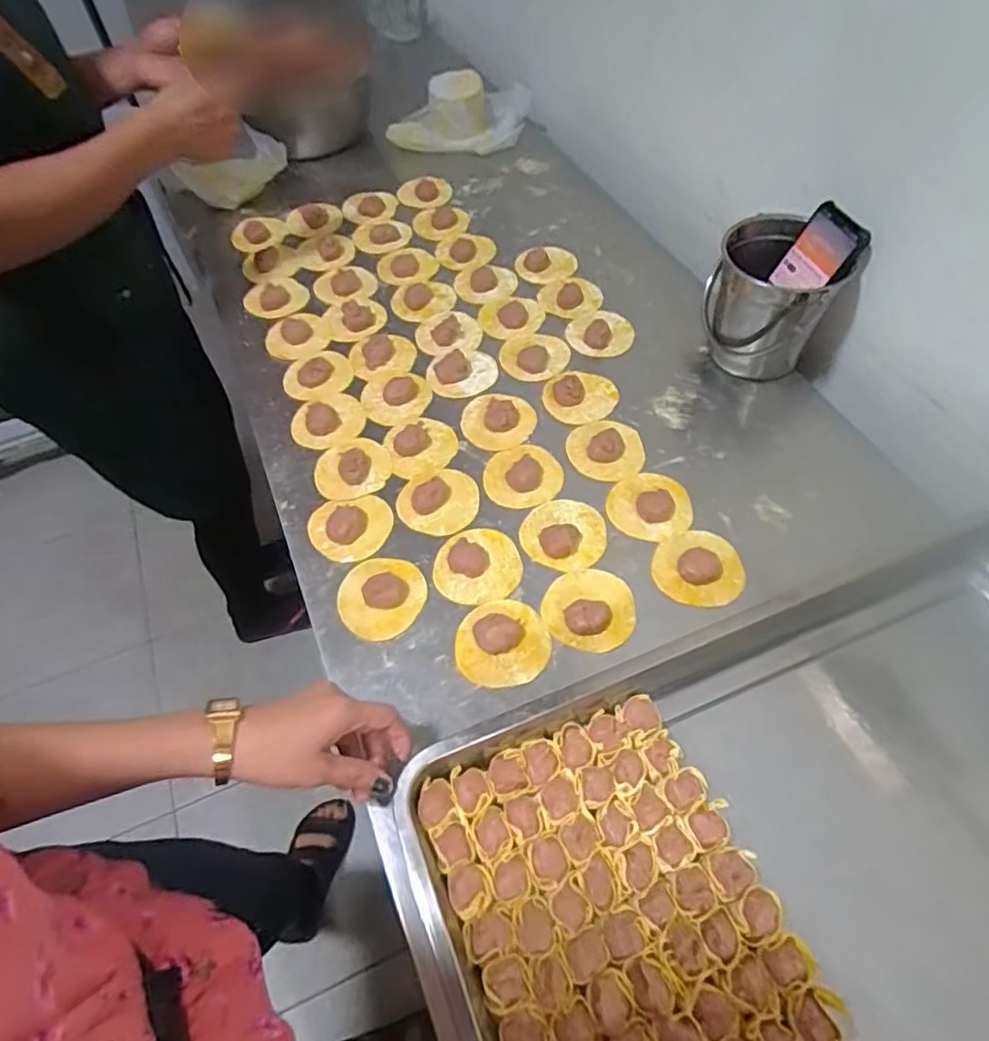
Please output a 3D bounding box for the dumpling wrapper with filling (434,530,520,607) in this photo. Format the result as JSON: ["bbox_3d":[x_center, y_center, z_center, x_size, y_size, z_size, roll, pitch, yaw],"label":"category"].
[{"bbox_3d":[-0.016,0.044,0.604,0.083,0.009,0.075,-27,58,-16],"label":"dumpling wrapper with filling"}]

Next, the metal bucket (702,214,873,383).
[{"bbox_3d":[0.305,-0.246,0.713,0.131,0.122,0.127,-1,55,1],"label":"metal bucket"}]

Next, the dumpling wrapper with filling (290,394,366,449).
[{"bbox_3d":[-0.189,-0.113,0.723,0.081,0.014,0.076,-1,55,1],"label":"dumpling wrapper with filling"}]

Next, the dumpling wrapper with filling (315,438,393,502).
[{"bbox_3d":[-0.152,-0.059,0.678,0.080,0.024,0.076,-1,55,1],"label":"dumpling wrapper with filling"}]

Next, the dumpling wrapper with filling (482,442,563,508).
[{"bbox_3d":[0.030,-0.051,0.666,0.081,0.015,0.075,-1,55,1],"label":"dumpling wrapper with filling"}]

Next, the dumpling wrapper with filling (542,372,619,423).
[{"bbox_3d":[0.098,-0.147,0.723,0.082,0.017,0.075,0,55,3],"label":"dumpling wrapper with filling"}]

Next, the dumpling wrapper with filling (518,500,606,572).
[{"bbox_3d":[0.069,0.010,0.623,0.078,0.015,0.079,-1,55,1],"label":"dumpling wrapper with filling"}]

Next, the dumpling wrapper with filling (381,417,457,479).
[{"bbox_3d":[-0.079,-0.081,0.690,0.076,0.009,0.074,-1,55,1],"label":"dumpling wrapper with filling"}]

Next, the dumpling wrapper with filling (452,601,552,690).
[{"bbox_3d":[0.007,0.106,0.560,0.081,0.017,0.077,0,61,0],"label":"dumpling wrapper with filling"}]

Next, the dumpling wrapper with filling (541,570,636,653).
[{"bbox_3d":[0.088,0.077,0.578,0.080,0.022,0.078,-1,55,1],"label":"dumpling wrapper with filling"}]

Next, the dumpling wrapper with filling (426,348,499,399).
[{"bbox_3d":[-0.038,-0.177,0.759,0.084,0.015,0.070,-27,58,-16],"label":"dumpling wrapper with filling"}]

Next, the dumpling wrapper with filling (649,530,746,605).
[{"bbox_3d":[0.192,0.043,0.599,0.080,0.017,0.071,3,55,4],"label":"dumpling wrapper with filling"}]

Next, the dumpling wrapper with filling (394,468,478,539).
[{"bbox_3d":[-0.057,-0.023,0.646,0.081,0.017,0.078,-1,55,1],"label":"dumpling wrapper with filling"}]

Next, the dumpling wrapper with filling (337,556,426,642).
[{"bbox_3d":[-0.106,0.066,0.585,0.076,0.024,0.085,16,57,13],"label":"dumpling wrapper with filling"}]

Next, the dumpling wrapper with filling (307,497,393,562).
[{"bbox_3d":[-0.144,0.006,0.636,0.084,0.012,0.076,-12,56,-6],"label":"dumpling wrapper with filling"}]

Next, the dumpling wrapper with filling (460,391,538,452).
[{"bbox_3d":[0.006,-0.114,0.709,0.080,0.013,0.080,1,55,3],"label":"dumpling wrapper with filling"}]

